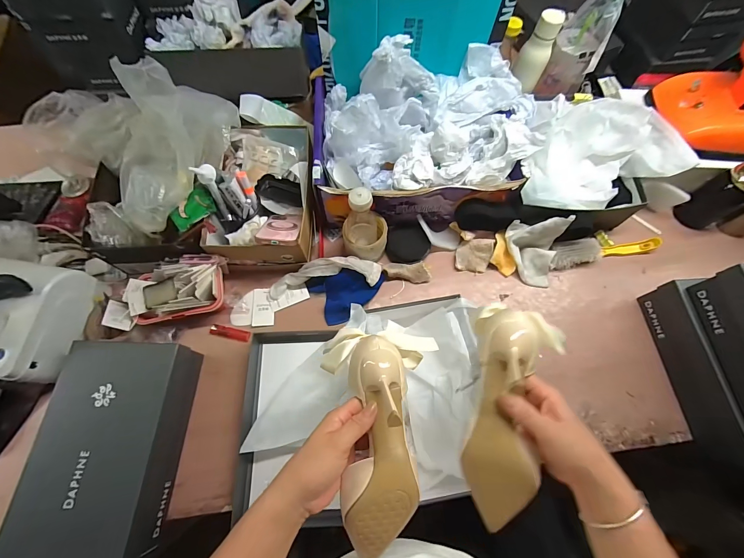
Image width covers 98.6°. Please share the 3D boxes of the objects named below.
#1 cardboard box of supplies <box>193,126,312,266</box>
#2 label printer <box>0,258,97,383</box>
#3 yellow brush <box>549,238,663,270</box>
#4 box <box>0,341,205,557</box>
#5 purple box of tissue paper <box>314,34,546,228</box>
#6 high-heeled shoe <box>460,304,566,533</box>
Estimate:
[{"bbox_3d":[-0.219,-0.186,0.645,0.197,0.111,0.298,-2,69,-1],"label":"cardboard box of supplies"},{"bbox_3d":[-0.608,0.065,0.547,0.163,0.093,0.193,6,69,2],"label":"label printer"},{"bbox_3d":[0.483,-0.067,0.667,0.236,0.029,0.049,-11,69,-4],"label":"yellow brush"},{"bbox_3d":[-0.413,0.259,0.514,0.174,0.098,0.299,3,69,1],"label":"box"},{"bbox_3d":[0.101,-0.285,0.654,0.431,0.197,0.300,-8,69,-3],"label":"purple box of tissue paper"},{"bbox_3d":[0.158,0.150,0.342,0.098,0.094,0.238,8,83,3],"label":"high-heeled shoe"}]

